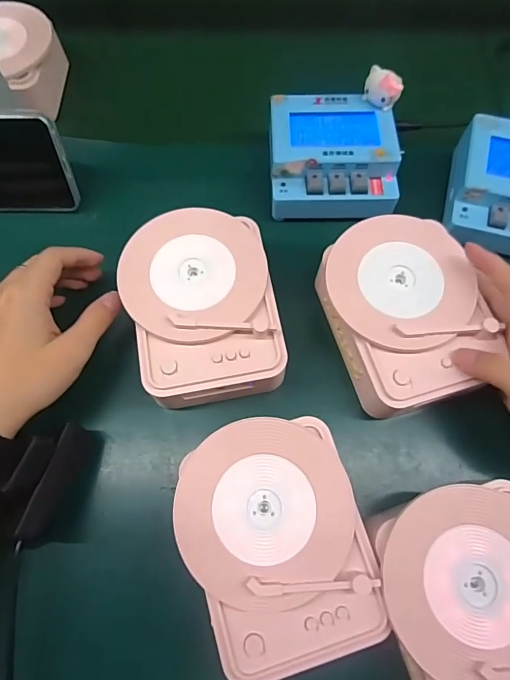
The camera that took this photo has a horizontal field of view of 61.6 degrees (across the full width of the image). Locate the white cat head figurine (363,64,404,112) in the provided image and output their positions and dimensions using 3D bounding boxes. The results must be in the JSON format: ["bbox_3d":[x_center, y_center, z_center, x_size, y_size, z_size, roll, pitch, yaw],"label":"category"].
[{"bbox_3d":[0.104,-0.204,0.347,0.031,0.025,0.019,39,41,11],"label":"white cat head figurine"}]

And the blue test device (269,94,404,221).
[{"bbox_3d":[0.064,-0.154,0.354,0.100,0.038,0.100,-2,70,0],"label":"blue test device"}]

